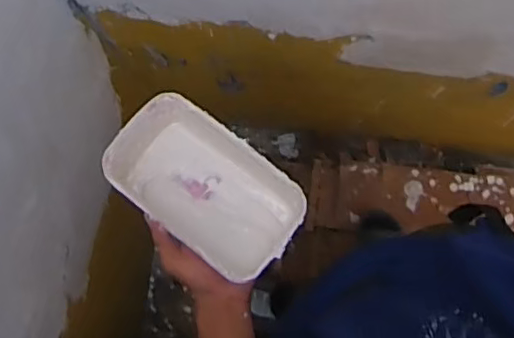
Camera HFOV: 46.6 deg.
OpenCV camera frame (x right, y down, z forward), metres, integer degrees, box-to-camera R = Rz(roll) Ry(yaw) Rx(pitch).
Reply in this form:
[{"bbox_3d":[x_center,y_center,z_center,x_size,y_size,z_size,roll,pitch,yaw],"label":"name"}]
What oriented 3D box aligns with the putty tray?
[{"bbox_3d":[-0.049,0.019,0.602,0.190,0.076,0.108,36,84,8],"label":"putty tray"}]

